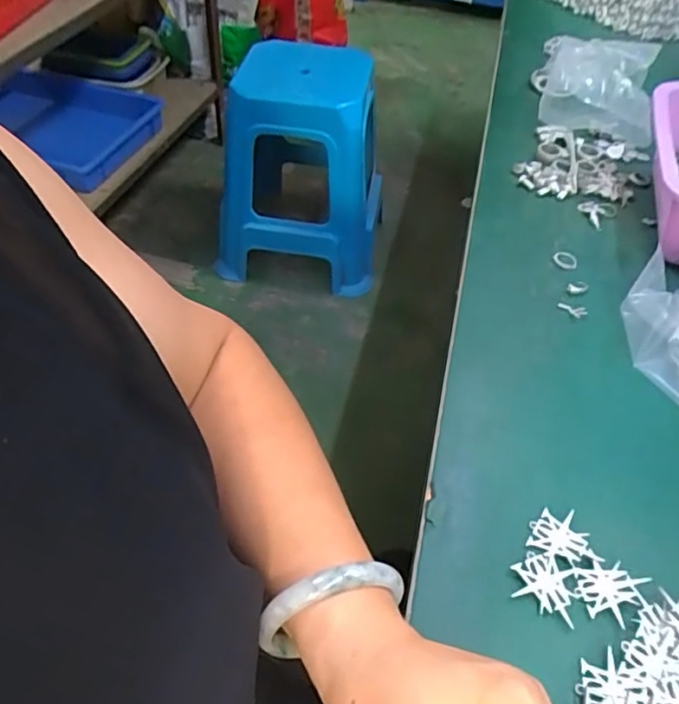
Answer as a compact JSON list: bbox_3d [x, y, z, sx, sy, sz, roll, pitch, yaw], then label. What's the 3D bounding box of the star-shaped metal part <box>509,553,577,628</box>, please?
[{"bbox_3d":[0.112,0.128,0.322,0.033,0.004,0.030,16,50,12],"label":"star-shaped metal part"}]

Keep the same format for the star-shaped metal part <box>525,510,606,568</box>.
[{"bbox_3d":[0.131,0.108,0.341,0.039,0.004,0.028,16,50,13],"label":"star-shaped metal part"}]

